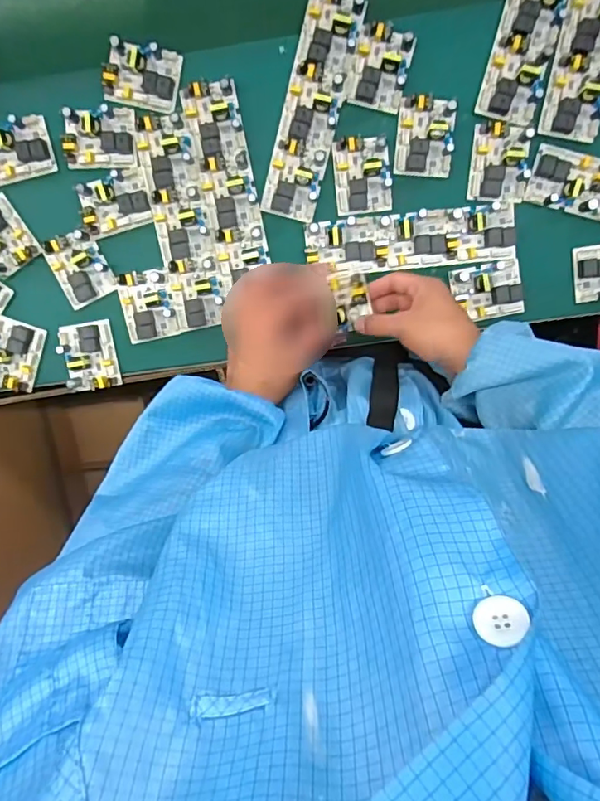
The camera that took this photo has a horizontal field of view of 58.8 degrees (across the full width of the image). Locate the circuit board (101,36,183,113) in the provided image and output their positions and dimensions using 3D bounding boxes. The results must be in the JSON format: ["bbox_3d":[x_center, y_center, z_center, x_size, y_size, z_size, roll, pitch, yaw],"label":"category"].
[{"bbox_3d":[-0.178,-0.362,0.590,0.083,0.016,0.064,11,97,1],"label":"circuit board"}]

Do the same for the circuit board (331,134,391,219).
[{"bbox_3d":[0.071,-0.254,0.596,0.062,0.020,0.079,-6,96,3],"label":"circuit board"}]

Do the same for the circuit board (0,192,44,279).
[{"bbox_3d":[-0.354,-0.193,0.625,0.061,0.018,0.080,-33,94,5],"label":"circuit board"}]

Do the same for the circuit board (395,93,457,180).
[{"bbox_3d":[0.141,-0.295,0.592,0.061,0.020,0.077,5,97,1],"label":"circuit board"}]

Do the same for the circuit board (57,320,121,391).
[{"bbox_3d":[-0.256,-0.054,0.647,0.062,0.015,0.081,-8,96,3],"label":"circuit board"}]

